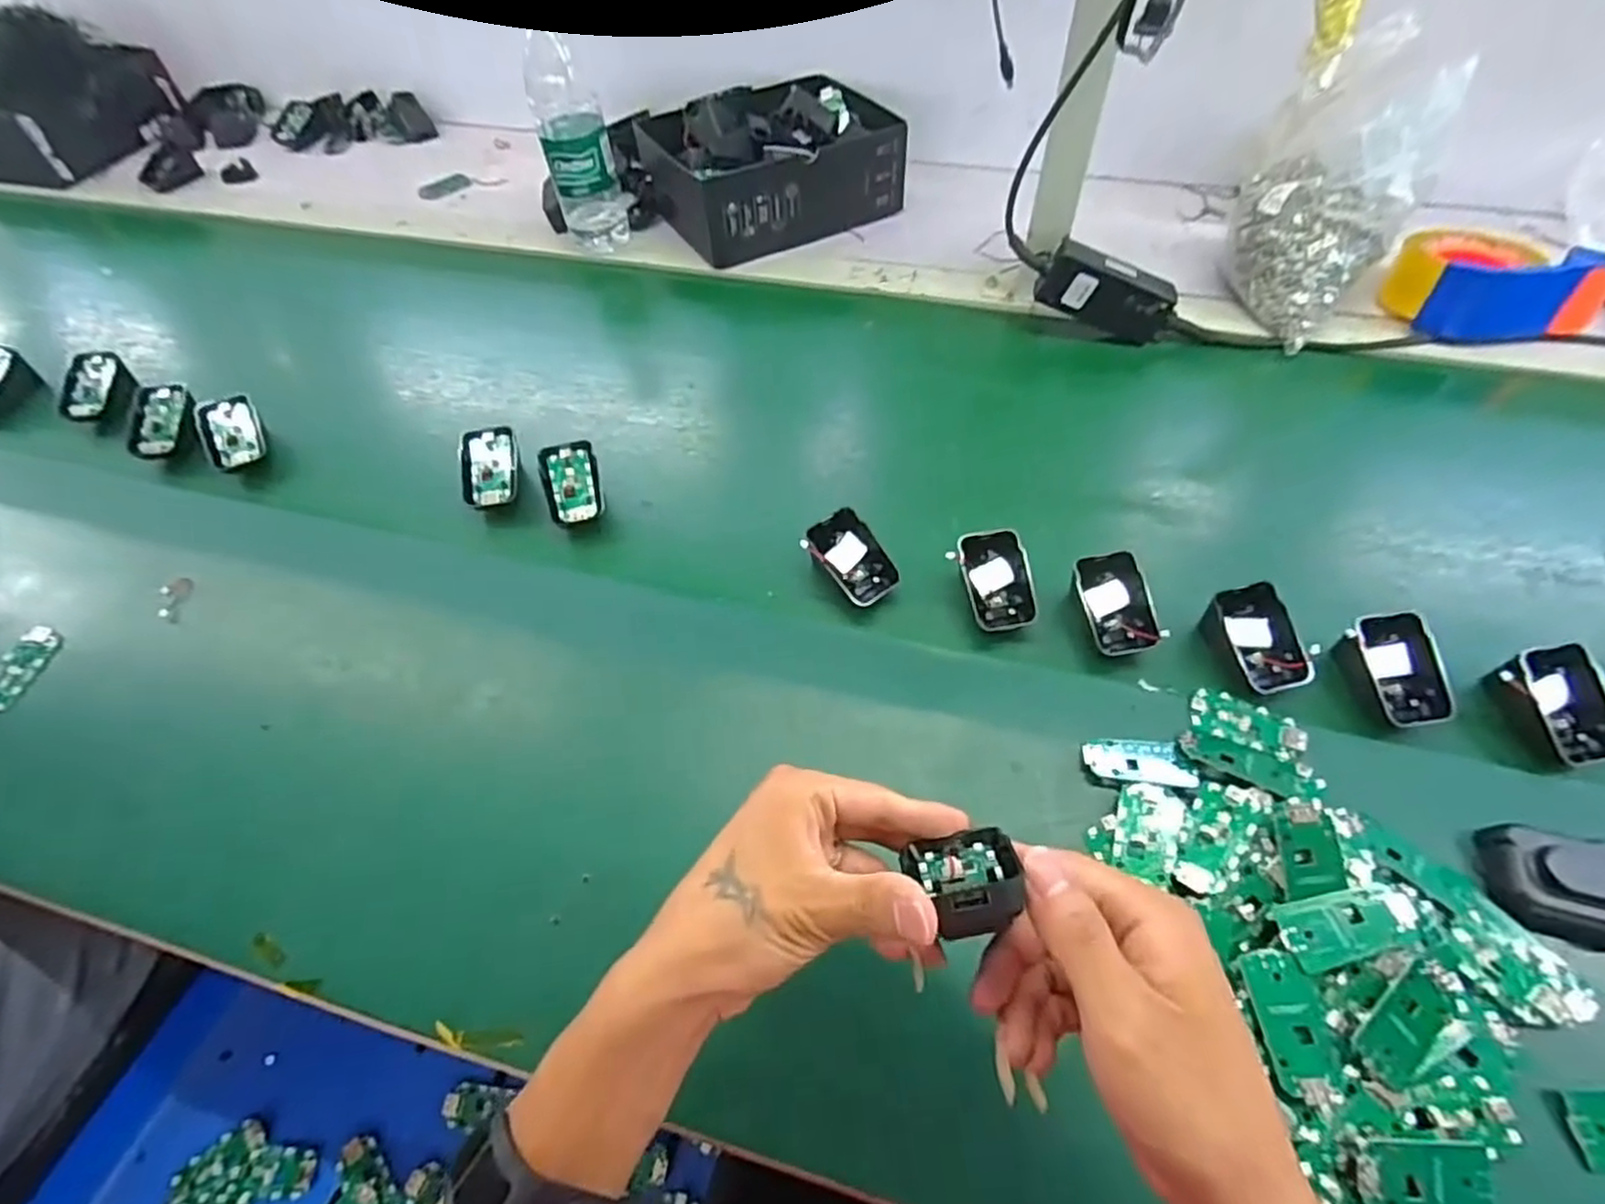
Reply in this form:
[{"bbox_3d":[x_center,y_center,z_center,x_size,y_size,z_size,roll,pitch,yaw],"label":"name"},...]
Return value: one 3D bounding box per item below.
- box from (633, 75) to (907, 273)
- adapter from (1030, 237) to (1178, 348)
[{"bbox_3d":[-0.027,-0.485,0.802,0.261,0.089,0.186,-22,57,-12],"label":"box"},{"bbox_3d":[0.273,-0.275,0.649,0.117,0.048,0.031,21,58,-6],"label":"adapter"}]

